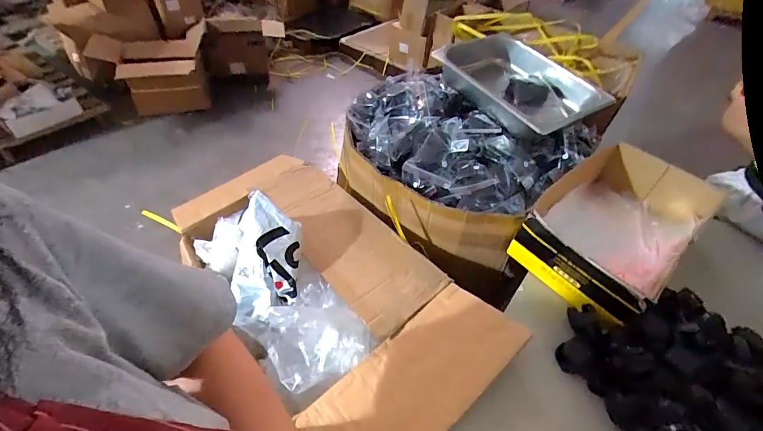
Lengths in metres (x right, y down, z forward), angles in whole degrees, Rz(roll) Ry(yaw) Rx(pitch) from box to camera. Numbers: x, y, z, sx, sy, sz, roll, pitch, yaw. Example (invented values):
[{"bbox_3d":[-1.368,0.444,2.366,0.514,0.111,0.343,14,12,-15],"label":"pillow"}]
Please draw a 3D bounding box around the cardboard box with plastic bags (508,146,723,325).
[{"bbox_3d":[0.418,0.012,0.668,0.377,0.091,0.208,-30,56,-30],"label":"cardboard box with plastic bags"}]

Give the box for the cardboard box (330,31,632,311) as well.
[{"bbox_3d":[0.197,-0.157,0.859,0.536,0.310,0.482,-30,56,-30],"label":"cardboard box"}]

